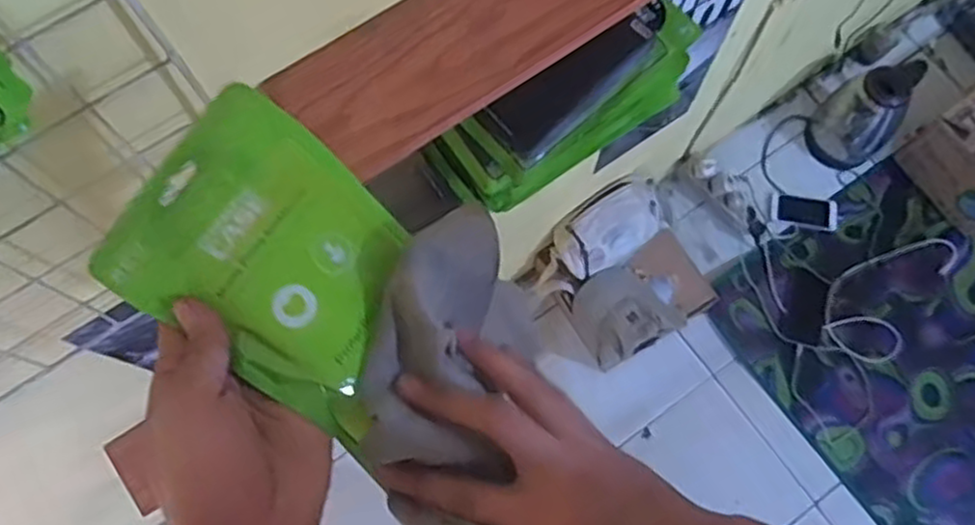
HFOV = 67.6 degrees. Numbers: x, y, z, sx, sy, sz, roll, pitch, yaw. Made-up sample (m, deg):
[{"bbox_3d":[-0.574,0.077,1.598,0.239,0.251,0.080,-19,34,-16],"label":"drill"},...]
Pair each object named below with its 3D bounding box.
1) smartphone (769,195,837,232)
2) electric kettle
[{"bbox_3d":[0.673,-0.107,1.549,0.134,0.013,0.073,6,74,7],"label":"smartphone"},{"bbox_3d":[0.796,-0.325,1.520,0.148,0.226,0.180,40,76,10],"label":"electric kettle"}]

